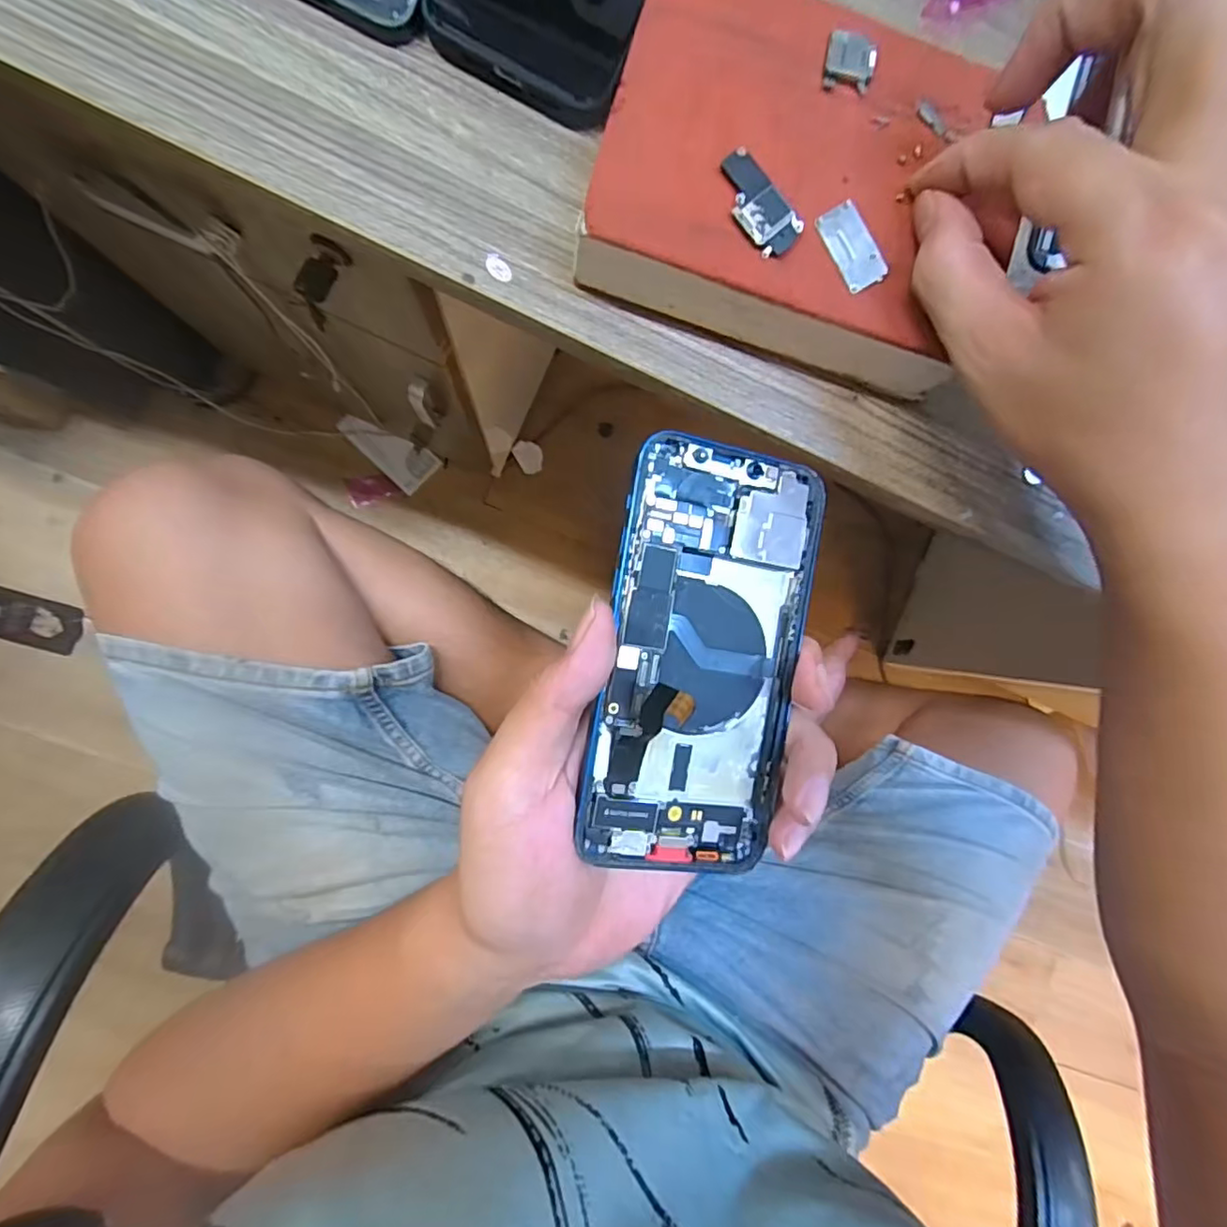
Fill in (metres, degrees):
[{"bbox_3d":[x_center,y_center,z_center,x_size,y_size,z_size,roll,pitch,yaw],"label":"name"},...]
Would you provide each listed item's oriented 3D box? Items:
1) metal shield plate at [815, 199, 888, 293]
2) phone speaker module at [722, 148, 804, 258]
[{"bbox_3d":[0.089,-0.136,0.226,0.016,0.004,0.030,-31,93,-5],"label":"metal shield plate"},{"bbox_3d":[0.052,-0.148,0.222,0.018,0.006,0.038,-41,94,-4],"label":"phone speaker module"}]

